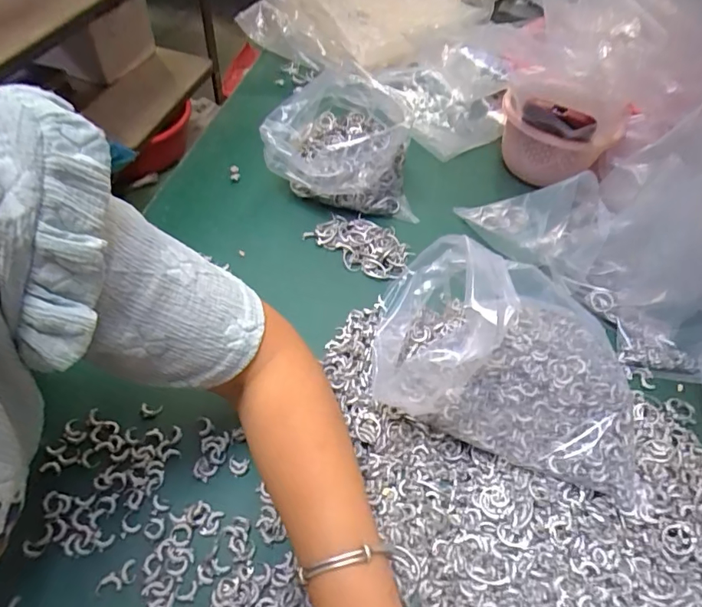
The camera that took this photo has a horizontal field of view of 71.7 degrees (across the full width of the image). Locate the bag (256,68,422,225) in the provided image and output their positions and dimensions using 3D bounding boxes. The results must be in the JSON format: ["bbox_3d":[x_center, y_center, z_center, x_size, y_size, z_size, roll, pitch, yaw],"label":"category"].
[{"bbox_3d":[-0.011,-0.188,0.563,0.164,0.110,0.129,4,52,-3],"label":"bag"}]

